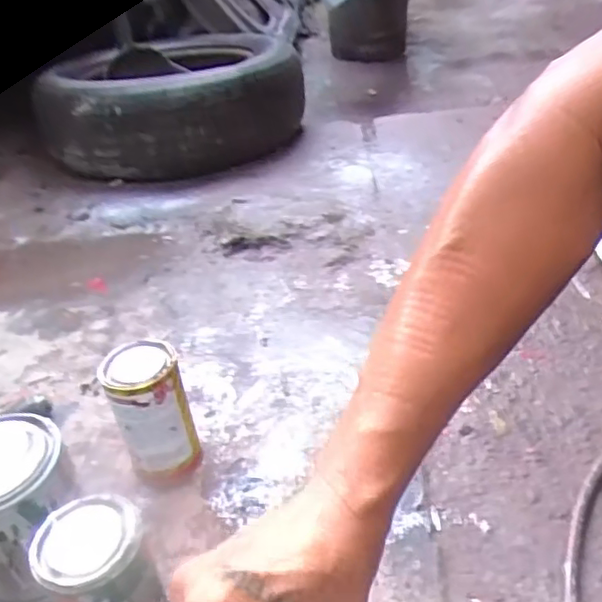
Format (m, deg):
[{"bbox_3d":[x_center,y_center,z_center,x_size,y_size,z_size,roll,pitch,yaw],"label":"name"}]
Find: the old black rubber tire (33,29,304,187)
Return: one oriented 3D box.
[{"bbox_3d":[-0.278,-0.485,1.431,0.546,0.186,0.561,-4,36,2],"label":"old black rubber tire"}]

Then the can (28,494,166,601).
[{"bbox_3d":[-0.144,0.218,0.461,0.069,0.136,0.071,-3,36,3],"label":"can"}]

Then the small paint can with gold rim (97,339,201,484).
[{"bbox_3d":[-0.145,0.113,0.607,0.068,0.132,0.074,-3,36,3],"label":"small paint can with gold rim"}]

